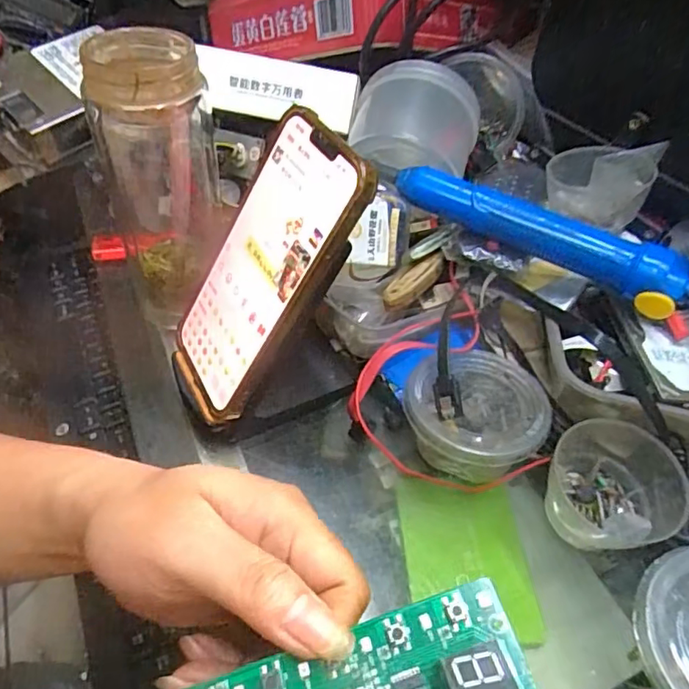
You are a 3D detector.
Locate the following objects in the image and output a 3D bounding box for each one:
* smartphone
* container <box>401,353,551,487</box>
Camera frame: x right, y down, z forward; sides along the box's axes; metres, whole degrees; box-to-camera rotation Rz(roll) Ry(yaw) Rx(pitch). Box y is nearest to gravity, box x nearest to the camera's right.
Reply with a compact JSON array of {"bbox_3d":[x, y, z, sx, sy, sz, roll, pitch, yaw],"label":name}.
[{"bbox_3d":[-0.045,-0.036,0.307,0.018,0.167,0.077,9,36,-42],"label":"smartphone"},{"bbox_3d":[0.074,0.042,0.333,0.079,0.047,0.071,13,47,8],"label":"container"}]

